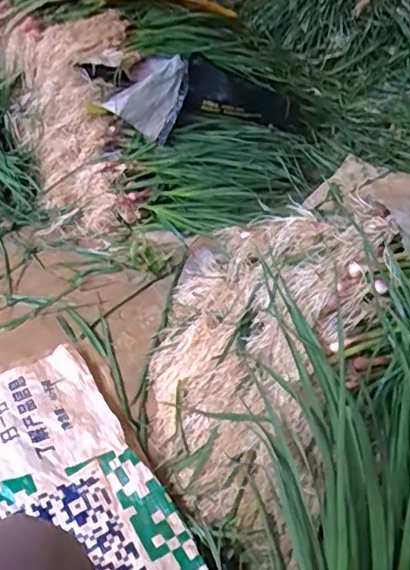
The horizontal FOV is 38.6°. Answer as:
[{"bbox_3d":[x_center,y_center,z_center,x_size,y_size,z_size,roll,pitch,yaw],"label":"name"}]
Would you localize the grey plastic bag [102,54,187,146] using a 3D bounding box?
[{"bbox_3d":[-0.127,-0.412,1.301,0.184,0.141,0.086,-17,44,-12],"label":"grey plastic bag"}]

